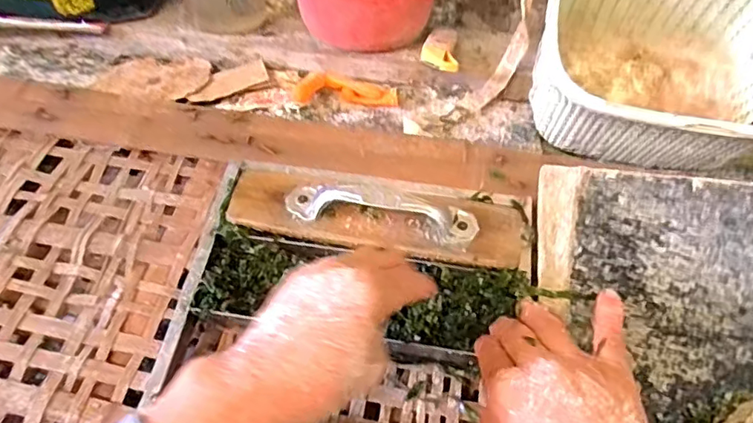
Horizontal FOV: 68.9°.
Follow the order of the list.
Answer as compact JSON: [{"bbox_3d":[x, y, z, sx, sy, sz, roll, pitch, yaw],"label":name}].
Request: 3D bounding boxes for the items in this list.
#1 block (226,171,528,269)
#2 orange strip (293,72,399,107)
[{"bbox_3d":[0.000,0.002,0.411,0.220,0.039,0.056,10,59,6],"label":"block"},{"bbox_3d":[-0.035,-0.134,0.598,0.112,0.015,0.057,-5,40,-11],"label":"orange strip"}]

